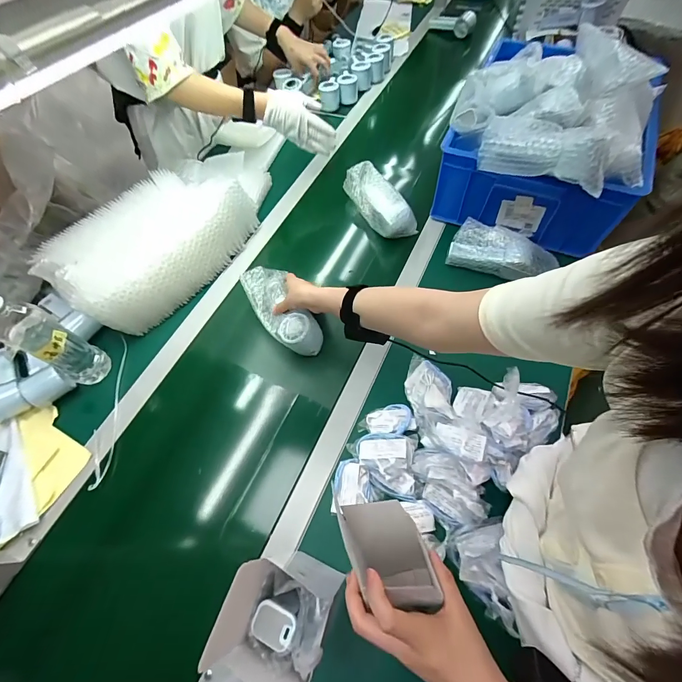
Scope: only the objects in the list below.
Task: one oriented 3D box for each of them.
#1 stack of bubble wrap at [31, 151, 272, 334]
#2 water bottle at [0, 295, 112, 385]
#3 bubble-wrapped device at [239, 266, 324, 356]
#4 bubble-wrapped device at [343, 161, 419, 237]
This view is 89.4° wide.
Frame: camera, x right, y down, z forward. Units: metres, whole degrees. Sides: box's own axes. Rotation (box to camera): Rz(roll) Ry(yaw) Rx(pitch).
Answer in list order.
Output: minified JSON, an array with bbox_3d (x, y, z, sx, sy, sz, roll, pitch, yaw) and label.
[{"bbox_3d":[-0.349,-0.245,0.724,0.244,0.117,0.500,22,64,14],"label":"stack of bubble wrap"},{"bbox_3d":[-0.463,0.003,0.553,0.069,0.236,0.067,30,66,17],"label":"water bottle"},{"bbox_3d":[-0.110,-0.060,0.630,0.085,0.066,0.191,-31,64,-14],"label":"bubble-wrapped device"},{"bbox_3d":[0.083,-0.307,0.755,0.073,0.065,0.184,-29,64,-13],"label":"bubble-wrapped device"}]

